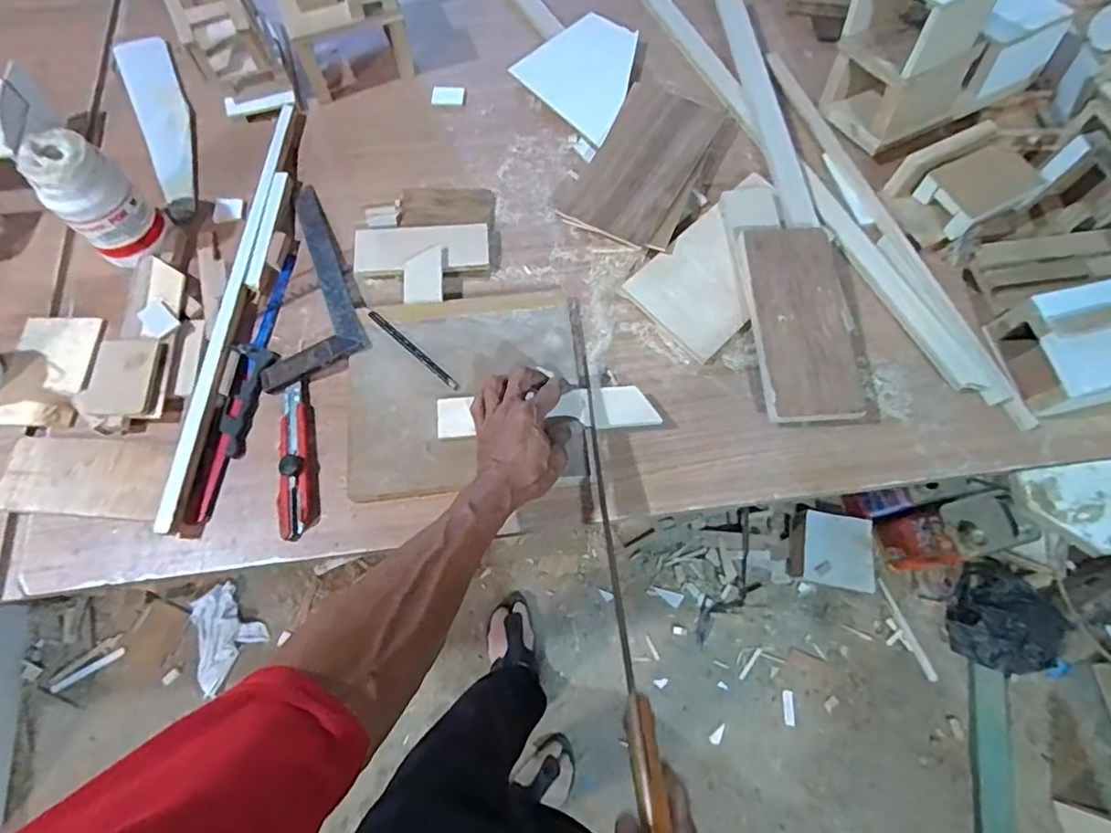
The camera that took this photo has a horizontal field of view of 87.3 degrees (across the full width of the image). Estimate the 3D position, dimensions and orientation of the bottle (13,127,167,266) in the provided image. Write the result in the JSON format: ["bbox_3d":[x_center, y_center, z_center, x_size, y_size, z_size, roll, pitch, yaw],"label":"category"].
[{"bbox_3d":[-0.471,-0.221,0.607,0.074,0.136,0.065,-35,75,-13],"label":"bottle"}]

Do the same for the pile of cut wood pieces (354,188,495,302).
[{"bbox_3d":[-0.148,-0.199,0.659,0.147,0.030,0.166,2,70,-1],"label":"pile of cut wood pieces"}]

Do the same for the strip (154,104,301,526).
[{"bbox_3d":[-0.344,-0.138,0.628,0.020,0.026,0.514,3,70,-1],"label":"strip"}]

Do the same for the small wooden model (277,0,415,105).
[{"bbox_3d":[-0.267,-0.505,0.708,0.128,0.154,0.120,-23,72,-10],"label":"small wooden model"}]

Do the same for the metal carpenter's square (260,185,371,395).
[{"bbox_3d":[-0.289,-0.146,0.648,0.117,0.012,0.239,-26,66,-1],"label":"metal carpenter's square"}]

